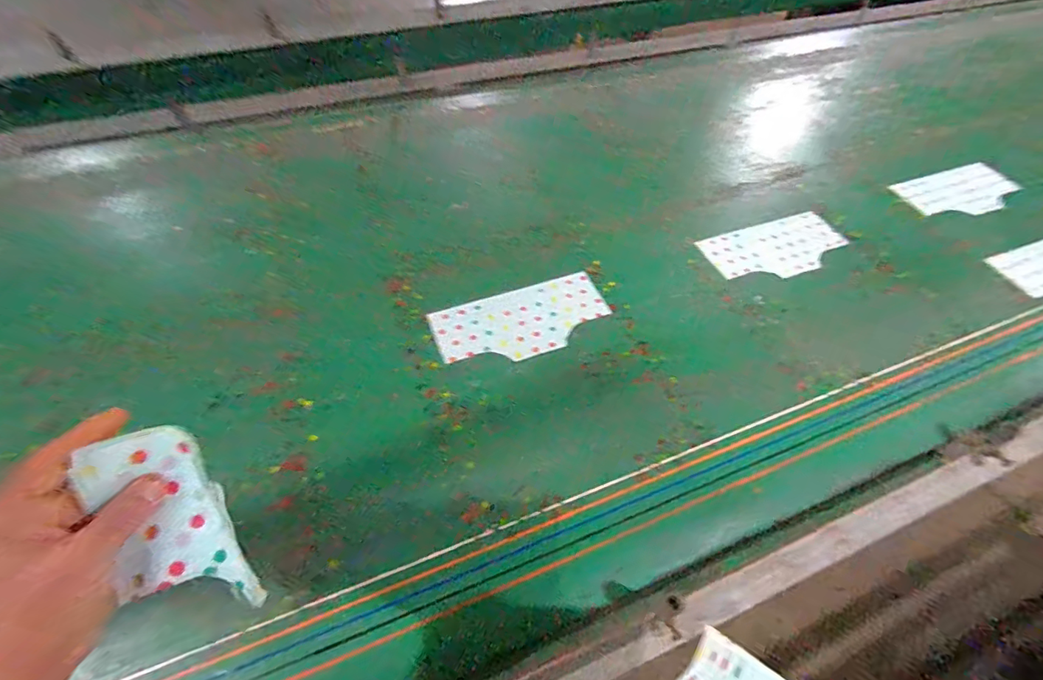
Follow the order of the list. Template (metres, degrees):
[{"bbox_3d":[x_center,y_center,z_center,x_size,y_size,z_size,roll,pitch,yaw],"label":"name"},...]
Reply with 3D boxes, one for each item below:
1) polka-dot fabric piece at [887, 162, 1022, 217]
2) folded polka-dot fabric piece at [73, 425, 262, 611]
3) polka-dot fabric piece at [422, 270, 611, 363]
[{"bbox_3d":[0.994,-0.336,1.068,0.274,0.006,0.146,-18,57,-14],"label":"polka-dot fabric piece"},{"bbox_3d":[-0.256,0.142,0.353,0.072,0.047,0.160,-33,94,-23],"label":"folded polka-dot fabric piece"},{"bbox_3d":[0.004,-0.033,0.781,0.285,0.011,0.141,-16,51,-13],"label":"polka-dot fabric piece"}]

